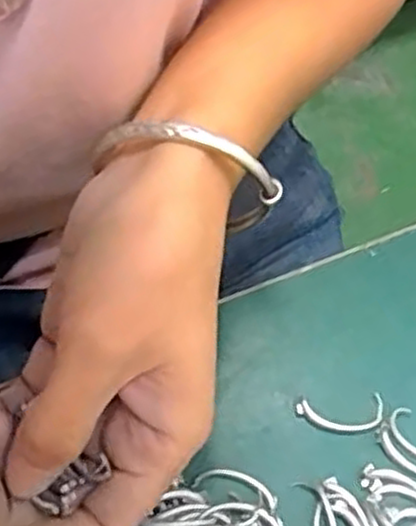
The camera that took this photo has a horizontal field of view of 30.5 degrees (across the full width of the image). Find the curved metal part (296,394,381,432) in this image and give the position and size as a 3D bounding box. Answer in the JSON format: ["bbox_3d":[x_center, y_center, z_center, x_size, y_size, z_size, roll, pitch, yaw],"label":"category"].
[{"bbox_3d":[0.048,0.055,0.276,0.031,0.004,0.013,-5,67,-1],"label":"curved metal part"}]

